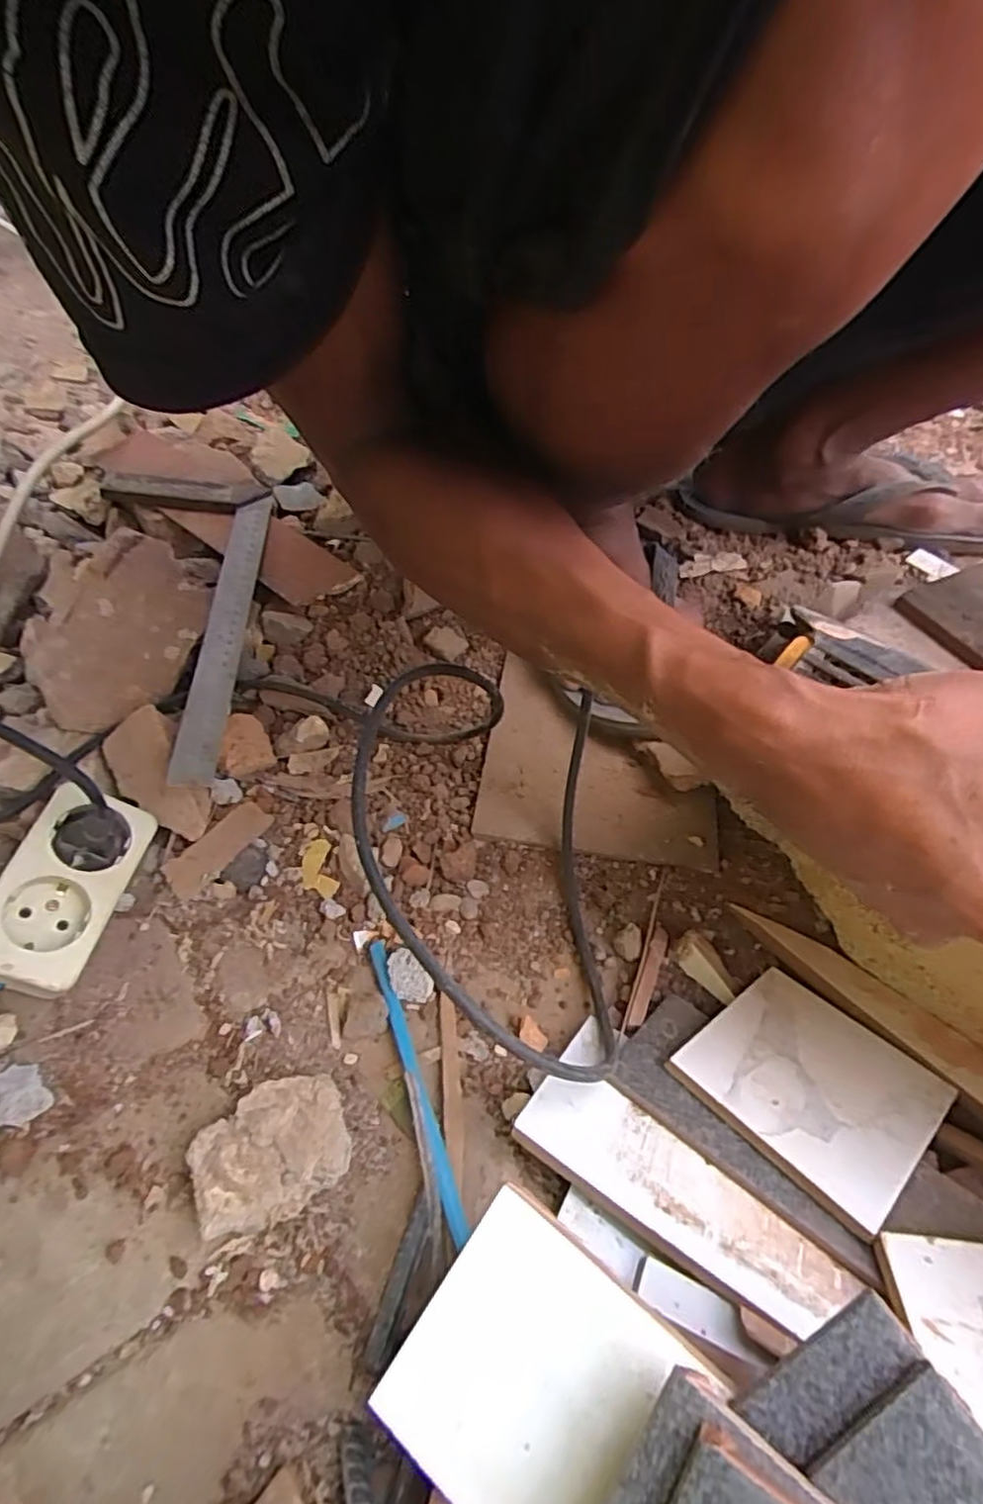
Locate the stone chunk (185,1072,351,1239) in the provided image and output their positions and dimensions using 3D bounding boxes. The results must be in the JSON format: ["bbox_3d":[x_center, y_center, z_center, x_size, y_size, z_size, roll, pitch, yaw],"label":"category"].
[{"bbox_3d":[-0.100,0.184,0.307,0.065,0.023,0.052,-21,54,-12],"label":"stone chunk"}]

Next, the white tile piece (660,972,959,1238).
[{"bbox_3d":[0.144,0.149,0.301,0.089,0.007,0.091,-22,39,-35],"label":"white tile piece"}]

